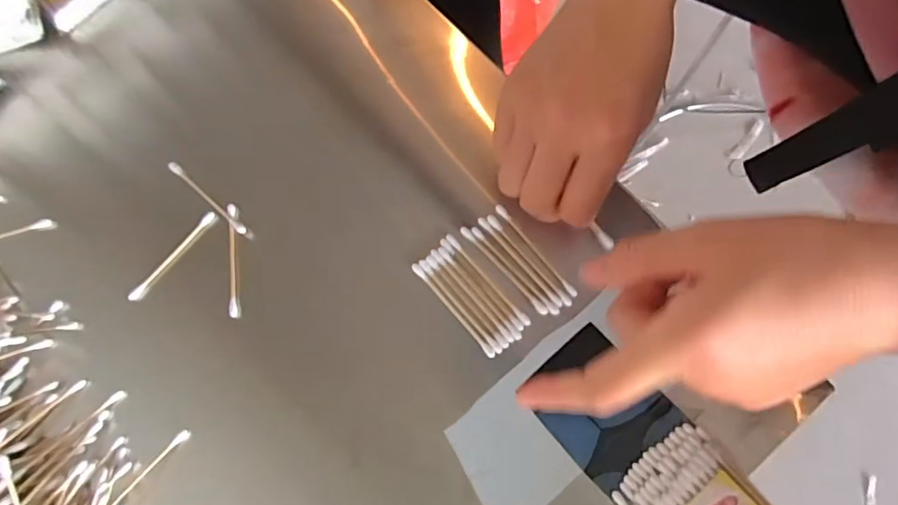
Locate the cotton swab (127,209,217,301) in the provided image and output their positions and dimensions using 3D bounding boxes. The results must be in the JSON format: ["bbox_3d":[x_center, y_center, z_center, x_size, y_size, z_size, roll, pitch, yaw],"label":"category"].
[{"bbox_3d":[-0.174,0.002,0.342,0.006,0.007,0.071,40,83,13],"label":"cotton swab"}]

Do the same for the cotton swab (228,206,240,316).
[{"bbox_3d":[-0.134,0.003,0.337,0.005,0.006,0.068,-7,76,3],"label":"cotton swab"}]

